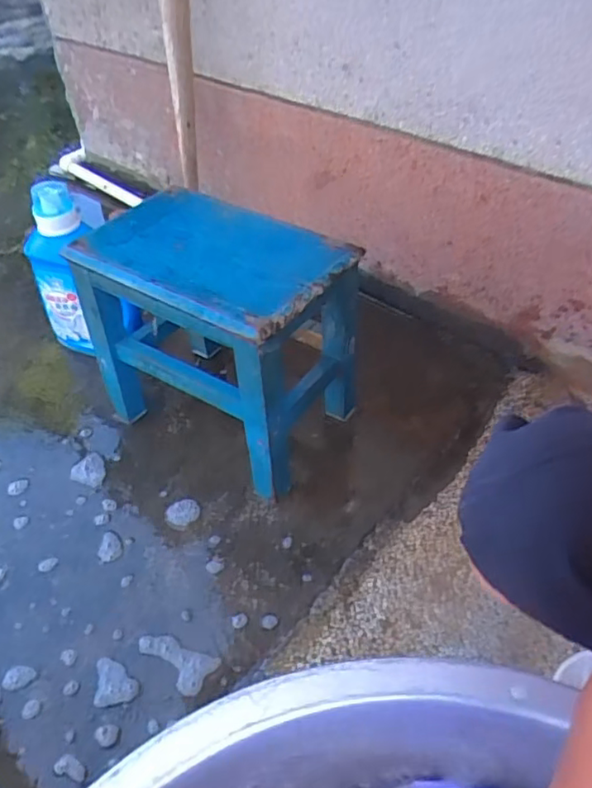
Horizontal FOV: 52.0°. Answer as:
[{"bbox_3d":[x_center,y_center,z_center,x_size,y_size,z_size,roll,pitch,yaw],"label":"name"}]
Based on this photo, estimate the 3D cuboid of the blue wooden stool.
[{"bbox_3d":[-0.101,-0.075,0.811,0.318,0.298,0.216,24,52,25],"label":"blue wooden stool"}]

